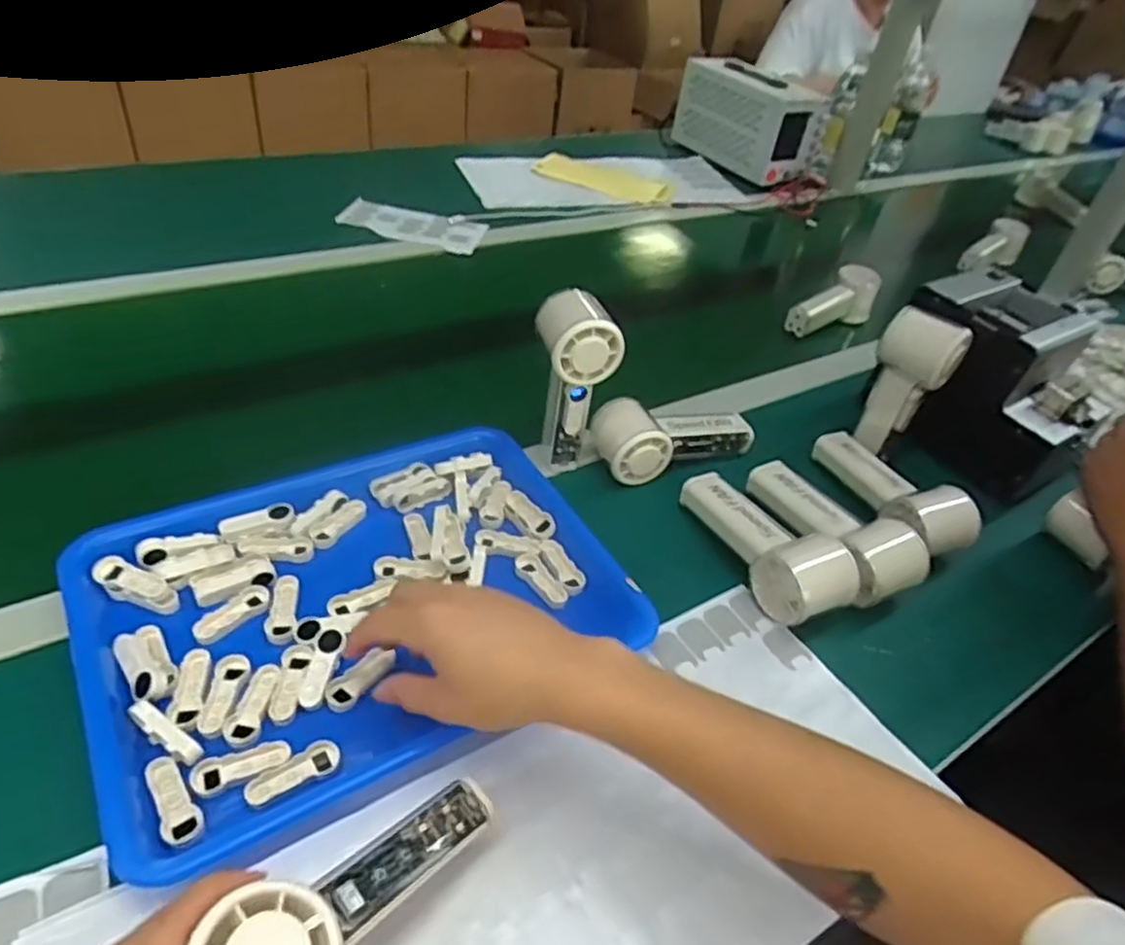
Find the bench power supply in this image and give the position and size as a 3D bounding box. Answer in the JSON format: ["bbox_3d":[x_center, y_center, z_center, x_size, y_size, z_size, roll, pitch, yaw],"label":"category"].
[{"bbox_3d":[0.361,-0.672,1.341,0.168,0.140,0.268,-17,47,-28],"label":"bench power supply"}]

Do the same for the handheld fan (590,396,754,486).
[{"bbox_3d":[0.103,-0.036,0.652,0.150,0.049,0.067,-10,44,-21],"label":"handheld fan"}]

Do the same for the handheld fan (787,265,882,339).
[{"bbox_3d":[0.347,-0.216,0.901,0.138,0.068,0.056,-29,53,-36],"label":"handheld fan"}]

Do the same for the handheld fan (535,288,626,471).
[{"bbox_3d":[0.007,-0.078,0.595,0.051,0.133,0.061,-8,43,-19],"label":"handheld fan"}]

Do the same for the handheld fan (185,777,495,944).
[{"bbox_3d":[-0.089,0.189,0.315,0.051,0.033,0.151,32,20,25],"label":"handheld fan"}]

